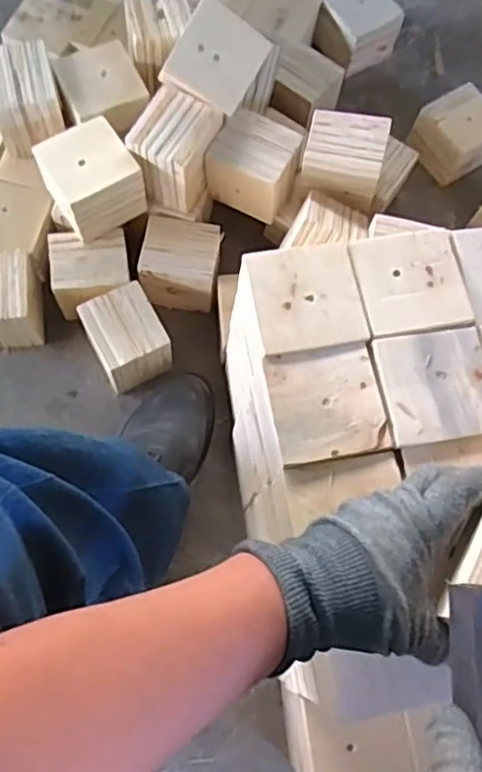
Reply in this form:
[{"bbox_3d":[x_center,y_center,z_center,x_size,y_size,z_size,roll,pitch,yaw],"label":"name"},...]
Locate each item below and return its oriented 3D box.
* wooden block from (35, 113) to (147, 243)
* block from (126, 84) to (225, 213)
[{"bbox_3d":[-0.175,-0.240,0.768,0.095,0.079,0.102,-30,77,-12],"label":"wooden block"},{"bbox_3d":[-0.077,-0.275,0.776,0.093,0.087,0.103,25,73,6],"label":"block"}]

